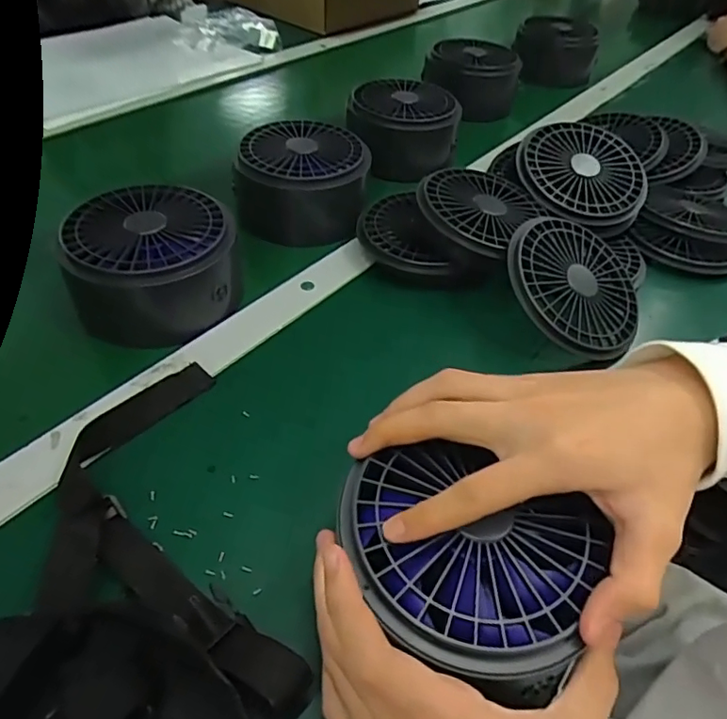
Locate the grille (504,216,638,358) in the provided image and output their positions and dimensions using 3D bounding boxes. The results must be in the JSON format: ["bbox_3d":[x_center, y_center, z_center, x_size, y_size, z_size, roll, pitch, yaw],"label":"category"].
[{"bbox_3d":[0.183,-0.063,0.466,0.126,0.014,0.127,9,66,-21],"label":"grille"}]

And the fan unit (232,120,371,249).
[{"bbox_3d":[-0.059,-0.179,0.554,0.120,0.082,0.114,10,46,3],"label":"fan unit"}]

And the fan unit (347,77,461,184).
[{"bbox_3d":[0.045,-0.269,0.643,0.129,0.083,0.116,6,46,-1],"label":"fan unit"}]

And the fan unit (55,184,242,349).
[{"bbox_3d":[-0.172,-0.082,0.450,0.131,0.075,0.111,-9,48,-15],"label":"fan unit"}]

